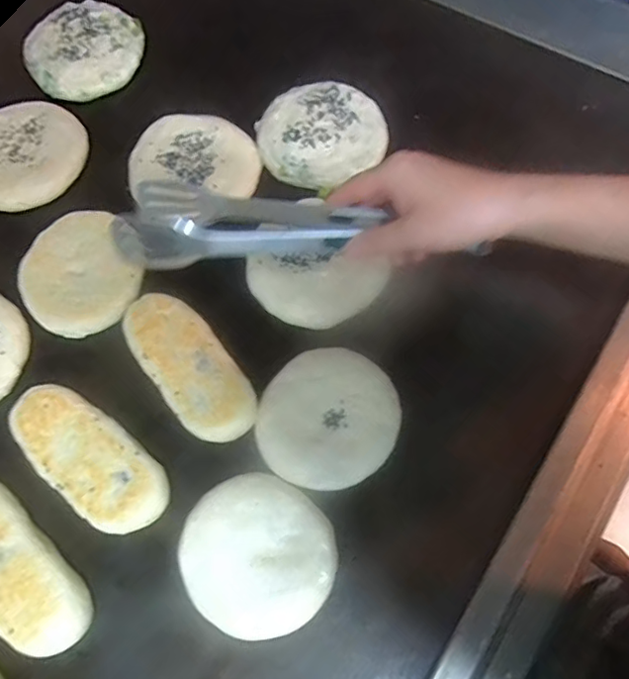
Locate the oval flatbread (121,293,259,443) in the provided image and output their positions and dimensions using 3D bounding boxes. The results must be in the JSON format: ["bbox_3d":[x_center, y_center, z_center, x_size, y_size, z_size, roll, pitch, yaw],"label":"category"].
[{"bbox_3d":[-0.103,0.020,0.464,0.061,0.012,0.142,-37,71,-11],"label":"oval flatbread"}]

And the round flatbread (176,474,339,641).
[{"bbox_3d":[-0.042,0.159,0.420,0.111,0.026,0.104,-1,68,2],"label":"round flatbread"}]

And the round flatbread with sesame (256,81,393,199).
[{"bbox_3d":[0.005,-0.201,0.552,0.116,0.015,0.114,-38,71,-12],"label":"round flatbread with sesame"}]

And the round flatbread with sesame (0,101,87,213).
[{"bbox_3d":[-0.291,-0.183,0.564,0.117,0.019,0.121,-1,68,2],"label":"round flatbread with sesame"}]

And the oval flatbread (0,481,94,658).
[{"bbox_3d":[-0.224,0.167,0.421,0.149,0.031,0.058,41,76,17],"label":"oval flatbread"}]

